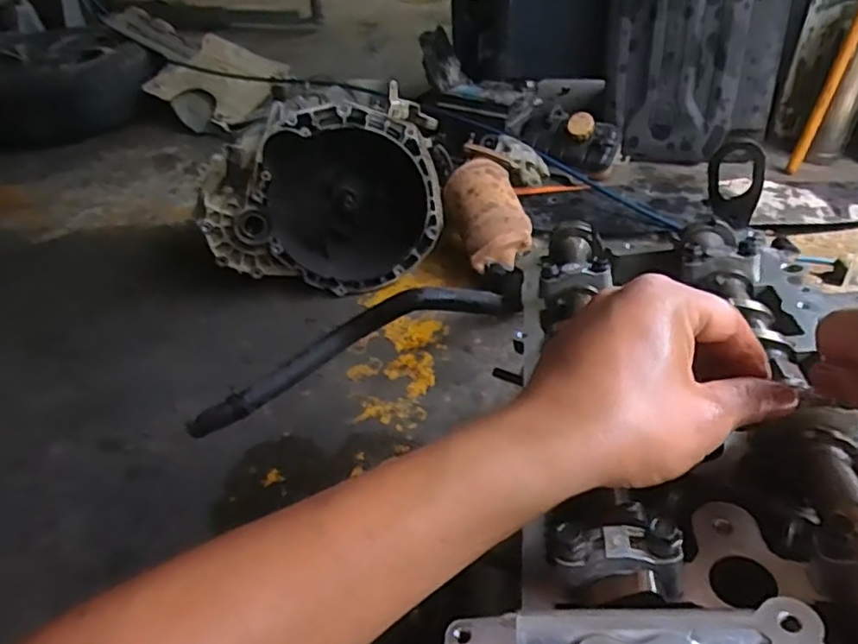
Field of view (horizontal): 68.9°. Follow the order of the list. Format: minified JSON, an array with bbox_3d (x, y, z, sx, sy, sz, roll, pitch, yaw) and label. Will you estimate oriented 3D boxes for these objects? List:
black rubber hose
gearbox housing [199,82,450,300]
[{"bbox_3d":[-0.097,0.030,0.621,0.323,0.043,0.056,-26,42,2],"label":"black rubber hose"},{"bbox_3d":[-0.205,-0.268,1.250,0.470,0.338,0.294,-8,40,-5],"label":"gearbox housing"}]

